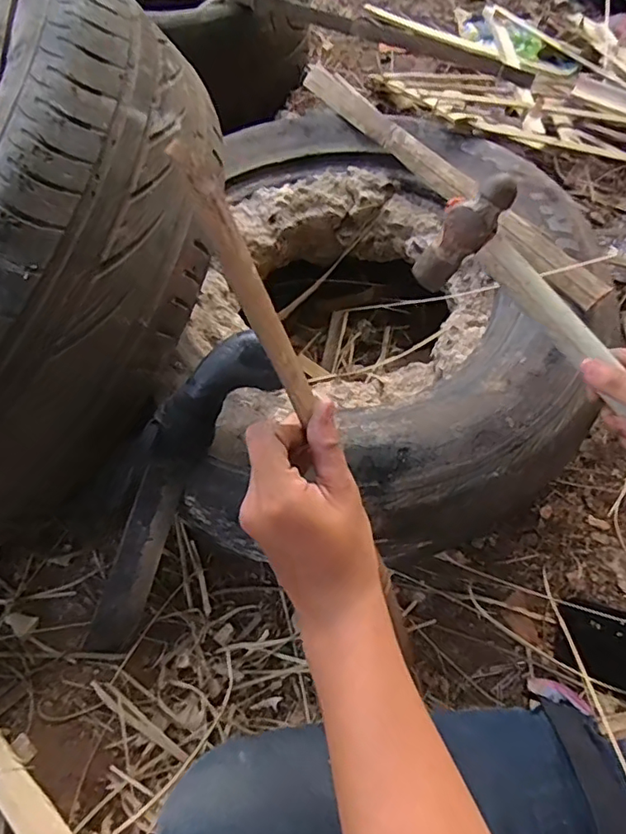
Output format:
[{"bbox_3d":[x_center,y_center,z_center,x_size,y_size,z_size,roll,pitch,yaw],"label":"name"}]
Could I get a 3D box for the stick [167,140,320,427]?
[{"bbox_3d":[-0.029,-0.060,0.273,0.016,0.148,0.009,-43,40,-22],"label":"stick"}]

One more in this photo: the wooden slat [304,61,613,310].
[{"bbox_3d":[0.131,-0.286,0.625,0.025,0.036,0.501,-27,61,-15],"label":"wooden slat"}]

